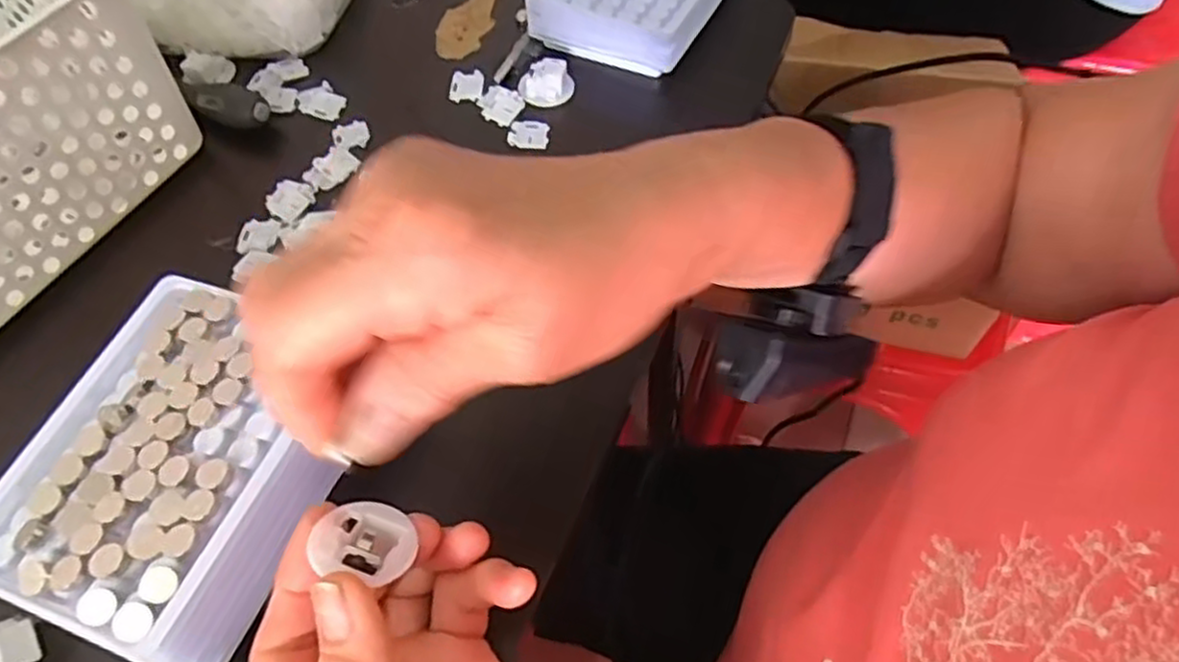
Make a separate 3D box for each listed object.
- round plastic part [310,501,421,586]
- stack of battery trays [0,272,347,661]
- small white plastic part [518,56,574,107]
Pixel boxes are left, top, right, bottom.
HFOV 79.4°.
[{"bbox_3d":[-0.073,0.071,0.232,0.027,0.014,0.027,11,35,-8],"label":"round plastic part"},{"bbox_3d":[-0.157,0.052,0.279,0.108,0.054,0.127,16,60,13],"label":"stack of battery trays"},{"bbox_3d":[-0.026,-0.149,0.421,0.032,0.016,0.021,3,58,6],"label":"small white plastic part"}]

